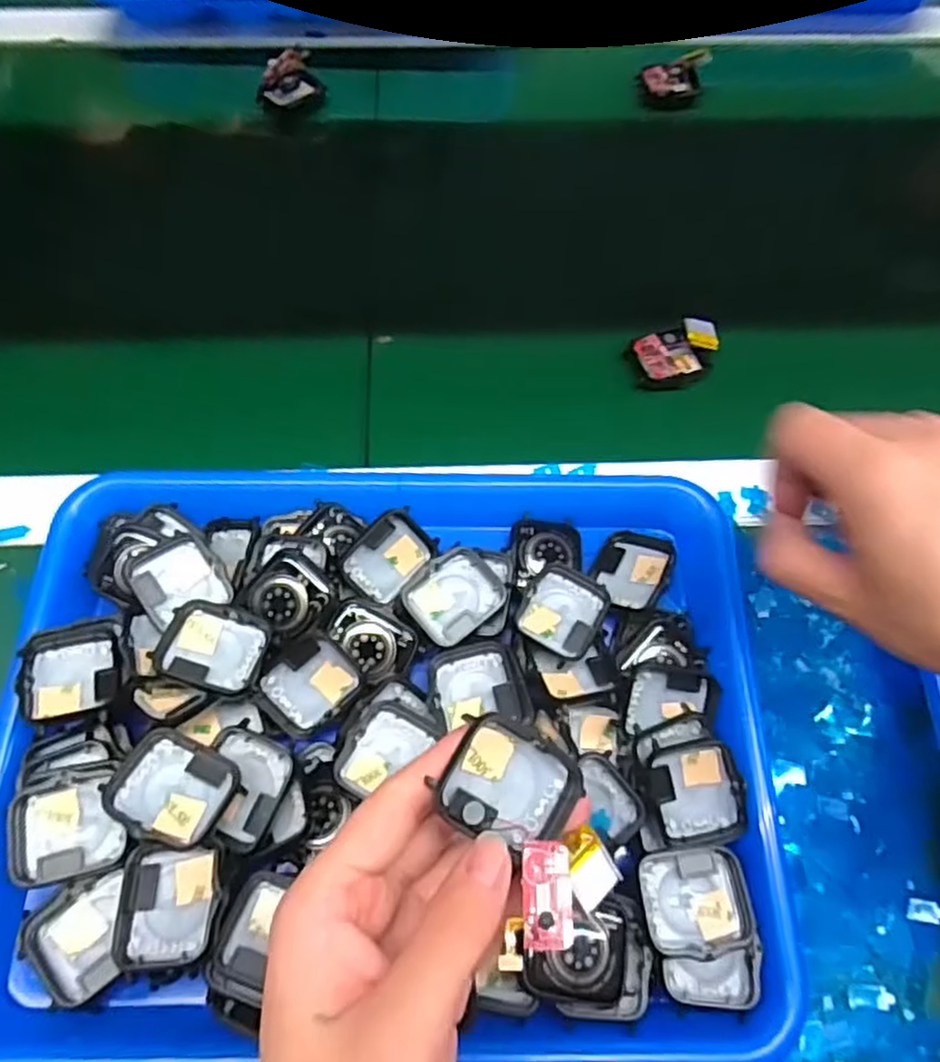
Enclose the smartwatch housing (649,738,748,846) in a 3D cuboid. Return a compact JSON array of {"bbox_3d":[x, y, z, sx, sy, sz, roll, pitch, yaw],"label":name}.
[{"bbox_3d":[0.096,0.110,0.297,0.036,0.013,0.039,-8,66,-5],"label":"smartwatch housing"}]

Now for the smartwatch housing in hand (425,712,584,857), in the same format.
[{"bbox_3d":[0.014,0.082,0.235,0.043,0.011,0.035,31,75,-6],"label":"smartwatch housing in hand"}]

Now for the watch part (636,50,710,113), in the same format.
[{"bbox_3d":[0.157,-0.340,0.538,0.053,0.009,0.043,-7,79,5],"label":"watch part"}]

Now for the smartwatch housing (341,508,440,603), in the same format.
[{"bbox_3d":[-0.040,0.011,0.342,0.043,0.007,0.033,-44,114,-11],"label":"smartwatch housing"}]

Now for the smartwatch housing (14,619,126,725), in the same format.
[{"bbox_3d":[-0.172,0.059,0.306,0.039,0.013,0.047,-7,53,-23],"label":"smartwatch housing"}]

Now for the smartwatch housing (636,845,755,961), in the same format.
[{"bbox_3d":[0.090,0.147,0.282,0.041,0.009,0.037,-5,66,-4],"label":"smartwatch housing"}]

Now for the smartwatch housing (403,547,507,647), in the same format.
[{"bbox_3d":[-0.007,0.030,0.335,0.042,0.012,0.036,-39,72,-17],"label":"smartwatch housing"}]

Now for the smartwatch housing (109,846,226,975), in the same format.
[{"bbox_3d":[-0.112,0.141,0.265,0.038,0.015,0.040,0,66,0],"label":"smartwatch housing"}]

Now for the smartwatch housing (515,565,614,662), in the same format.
[{"bbox_3d":[0.044,0.039,0.337,0.037,0.008,0.041,28,68,11],"label":"smartwatch housing"}]

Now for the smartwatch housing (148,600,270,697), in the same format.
[{"bbox_3d":[-0.111,0.051,0.308,0.043,0.011,0.036,14,67,6],"label":"smartwatch housing"}]

